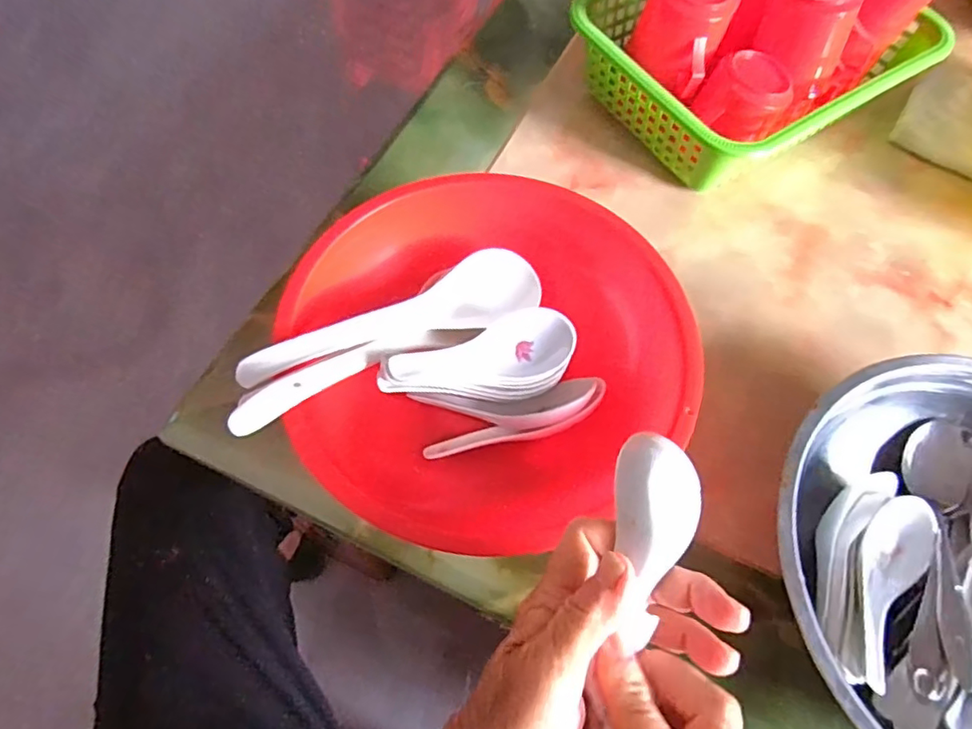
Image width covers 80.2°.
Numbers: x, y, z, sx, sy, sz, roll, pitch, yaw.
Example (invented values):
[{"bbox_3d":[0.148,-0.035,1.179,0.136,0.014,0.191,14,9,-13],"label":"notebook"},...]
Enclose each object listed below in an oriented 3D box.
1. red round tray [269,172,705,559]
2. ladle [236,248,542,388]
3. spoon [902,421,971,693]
[{"bbox_3d":[0.001,-0.006,0.376,0.238,0.066,0.235,1,64,-3],"label":"red round tray"},{"bbox_3d":[-0.054,-0.029,0.371,0.200,0.035,0.046,-22,67,-29],"label":"ladle"},{"bbox_3d":[0.288,0.111,0.356,0.044,0.021,0.157,18,65,5],"label":"spoon"}]

